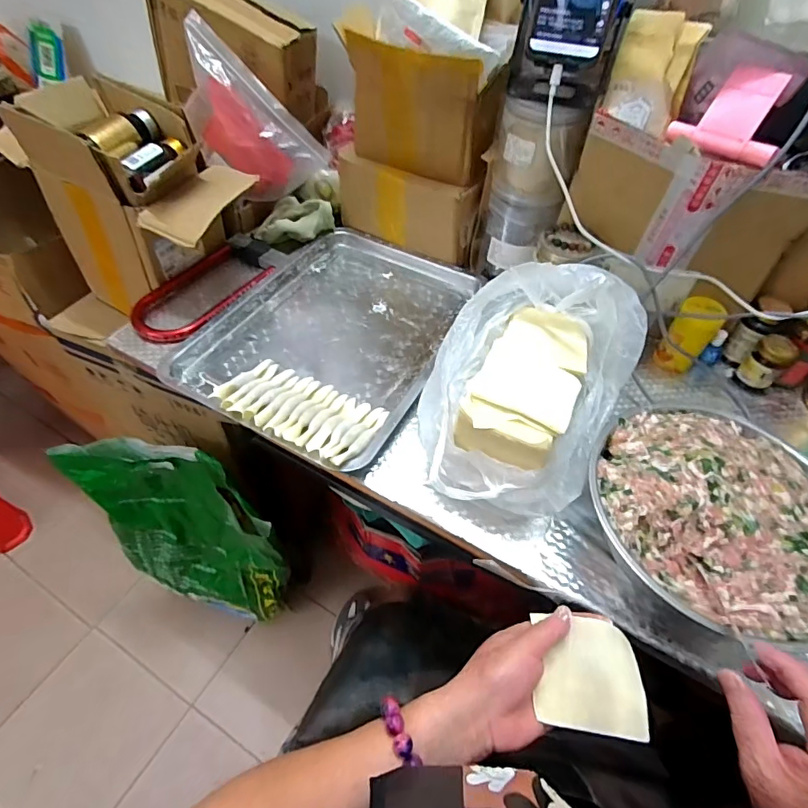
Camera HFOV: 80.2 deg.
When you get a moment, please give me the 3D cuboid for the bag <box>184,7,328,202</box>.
[{"bbox_3d":[-0.232,-0.379,0.681,0.224,0.163,0.071,40,42,-15],"label":"bag"}]

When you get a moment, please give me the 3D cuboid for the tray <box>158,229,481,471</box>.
[{"bbox_3d":[-0.079,-0.103,0.624,0.289,0.039,0.386,24,53,16],"label":"tray"}]

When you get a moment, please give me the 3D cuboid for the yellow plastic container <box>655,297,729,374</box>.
[{"bbox_3d":[0.353,-0.081,0.597,0.047,0.088,0.055,34,57,22],"label":"yellow plastic container"}]

